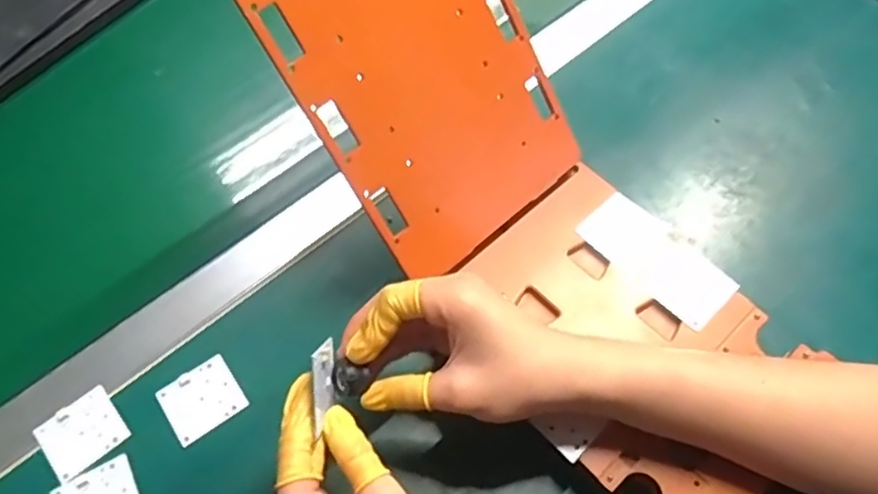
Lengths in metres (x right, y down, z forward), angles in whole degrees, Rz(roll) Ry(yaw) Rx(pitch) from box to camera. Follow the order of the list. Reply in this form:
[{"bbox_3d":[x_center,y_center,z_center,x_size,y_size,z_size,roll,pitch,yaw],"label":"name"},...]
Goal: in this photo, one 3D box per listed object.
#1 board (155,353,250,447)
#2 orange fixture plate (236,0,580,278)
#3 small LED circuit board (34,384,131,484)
[{"bbox_3d":[-0.159,0.101,0.433,0.048,0.004,0.044,-33,67,-17],"label":"board"},{"bbox_3d":[-0.008,-0.109,0.401,0.157,0.234,0.008,-39,25,-18],"label":"orange fixture plate"},{"bbox_3d":[-0.233,0.121,0.422,0.048,0.004,0.044,-38,68,-19],"label":"small LED circuit board"}]

